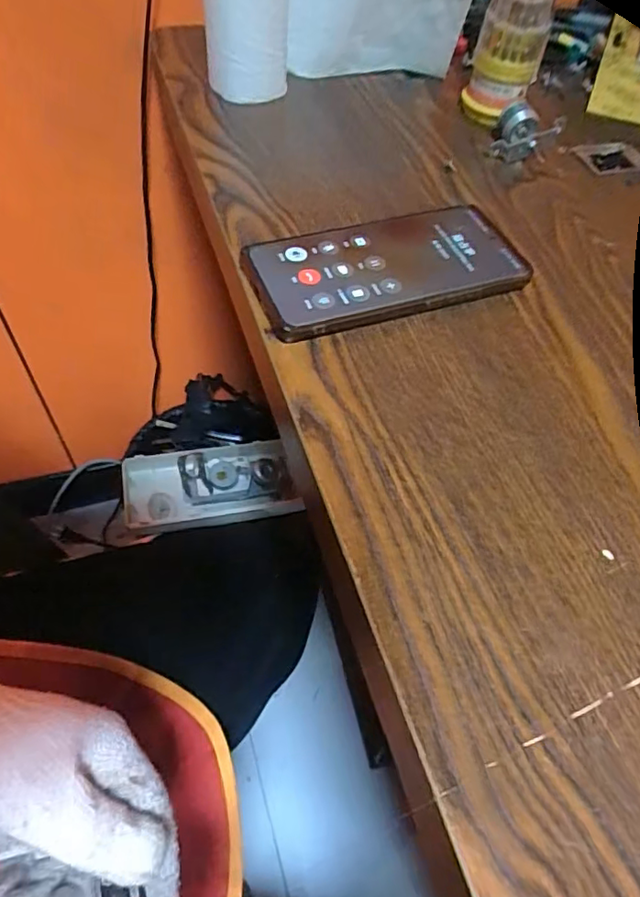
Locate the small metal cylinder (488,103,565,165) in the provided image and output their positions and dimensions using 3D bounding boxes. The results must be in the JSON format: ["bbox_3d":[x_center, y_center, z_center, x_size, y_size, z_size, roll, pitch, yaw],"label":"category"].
[{"bbox_3d":[0.150,-0.227,0.416,0.043,0.033,0.033,22,58,10],"label":"small metal cylinder"}]

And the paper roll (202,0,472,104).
[{"bbox_3d":[0.017,-0.307,0.387,0.181,0.124,0.047,-17,82,-16],"label":"paper roll"}]

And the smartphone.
[{"bbox_3d":[0.040,-0.103,0.323,0.151,0.009,0.068,-16,67,-14],"label":"smartphone"}]

